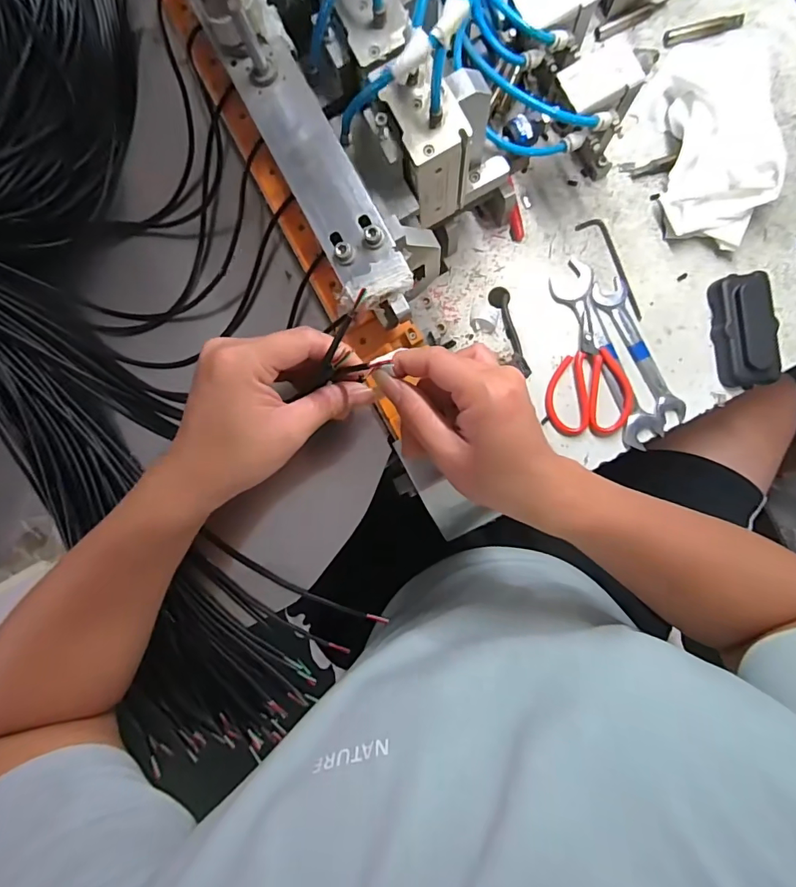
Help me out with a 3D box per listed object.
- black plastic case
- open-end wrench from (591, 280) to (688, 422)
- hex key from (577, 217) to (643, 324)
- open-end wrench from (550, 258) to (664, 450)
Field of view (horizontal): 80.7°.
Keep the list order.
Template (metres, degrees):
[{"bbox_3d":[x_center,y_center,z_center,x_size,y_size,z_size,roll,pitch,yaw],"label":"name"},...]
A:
[{"bbox_3d":[0.339,-0.111,0.455,0.055,0.025,0.107,-6,89,4],"label":"black plastic case"},{"bbox_3d":[0.242,-0.091,0.469,0.032,0.005,0.153,-23,88,3],"label":"open-end wrench"},{"bbox_3d":[0.219,-0.177,0.473,0.025,0.004,0.114,-27,88,3],"label":"hex key"},{"bbox_3d":[0.211,-0.091,0.470,0.041,0.006,0.196,-25,88,3],"label":"open-end wrench"}]

